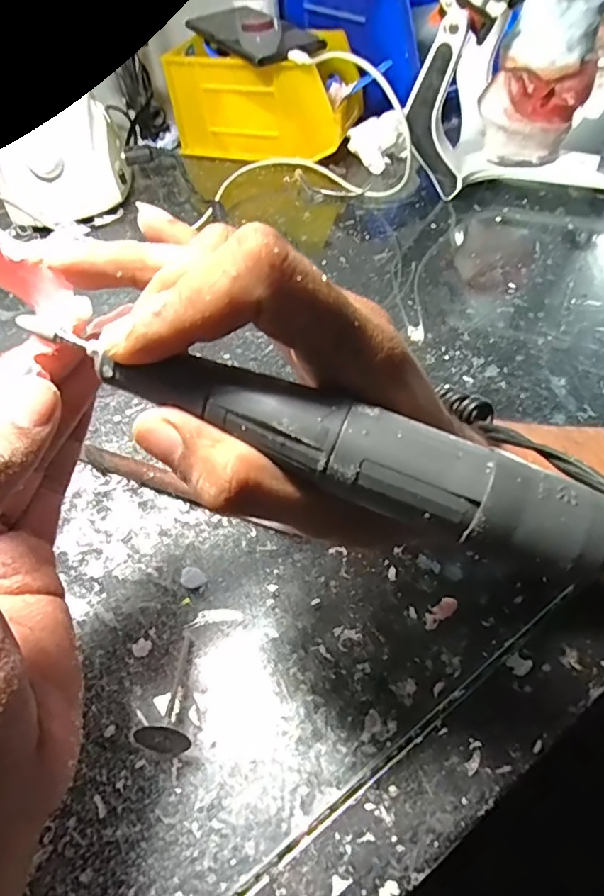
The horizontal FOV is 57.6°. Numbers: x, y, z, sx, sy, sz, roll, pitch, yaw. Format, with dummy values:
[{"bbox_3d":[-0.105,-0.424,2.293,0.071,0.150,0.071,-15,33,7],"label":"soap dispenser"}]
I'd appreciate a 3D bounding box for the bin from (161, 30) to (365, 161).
[{"bbox_3d":[-0.034,-0.350,0.550,0.173,0.087,0.099,15,52,16],"label":"bin"}]

